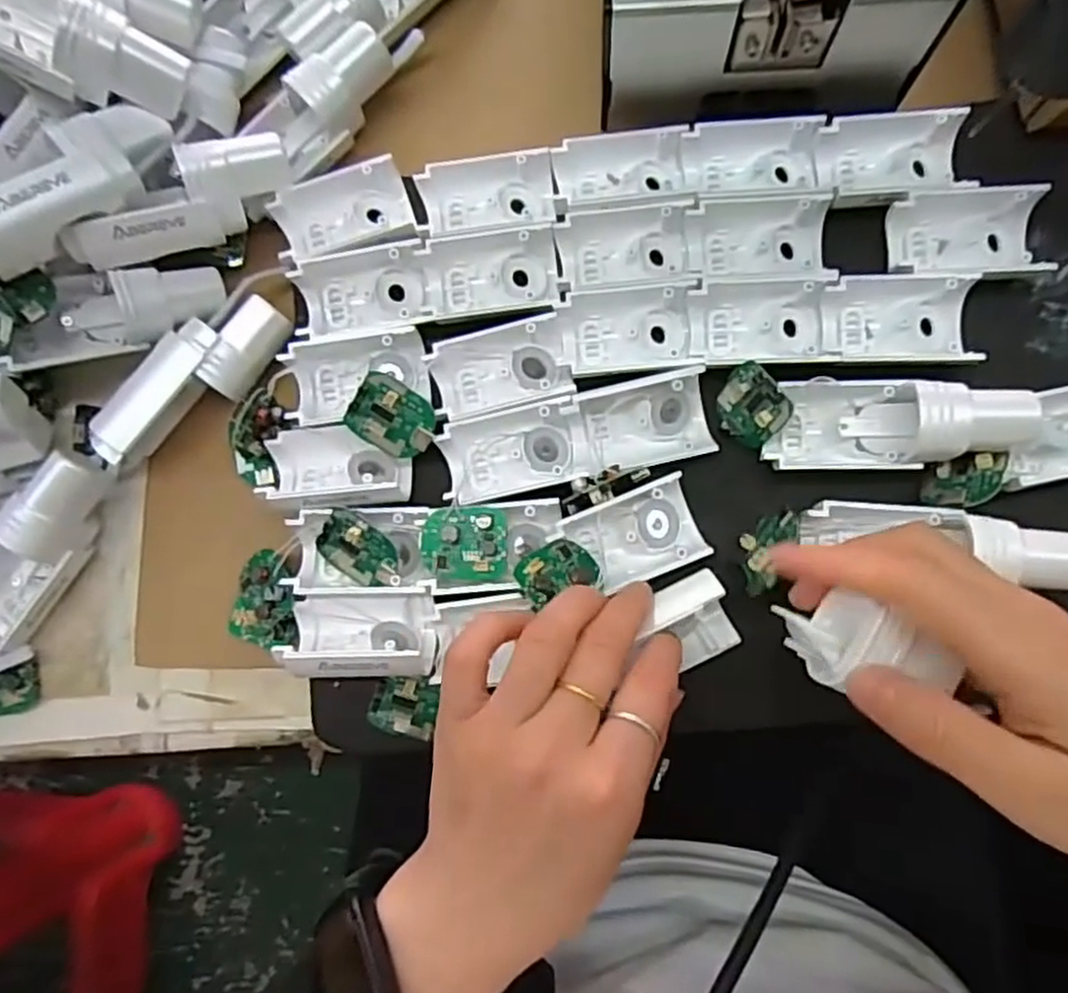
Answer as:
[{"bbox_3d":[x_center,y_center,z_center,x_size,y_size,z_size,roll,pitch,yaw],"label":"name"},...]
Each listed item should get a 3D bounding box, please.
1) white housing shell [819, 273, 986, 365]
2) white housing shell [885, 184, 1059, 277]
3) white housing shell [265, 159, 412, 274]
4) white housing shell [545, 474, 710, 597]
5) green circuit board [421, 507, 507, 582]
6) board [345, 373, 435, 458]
[{"bbox_3d":[0.146,-0.070,0.298,0.057,0.016,0.034,0,83,4],"label":"white housing shell"},{"bbox_3d":[0.174,-0.104,0.298,0.056,0.014,0.033,-1,83,4],"label":"white housing shell"},{"bbox_3d":[-0.085,-0.124,0.326,0.058,0.020,0.034,-12,83,3],"label":"white housing shell"},{"bbox_3d":[0.039,0.016,0.299,0.053,0.021,0.034,-22,82,1],"label":"white housing shell"},{"bbox_3d":[-0.027,0.019,0.295,0.033,0.006,0.029,2,83,4],"label":"green circuit board"},{"bbox_3d":[-0.057,-0.031,0.299,0.034,0.006,0.027,33,105,-9],"label":"board"}]

